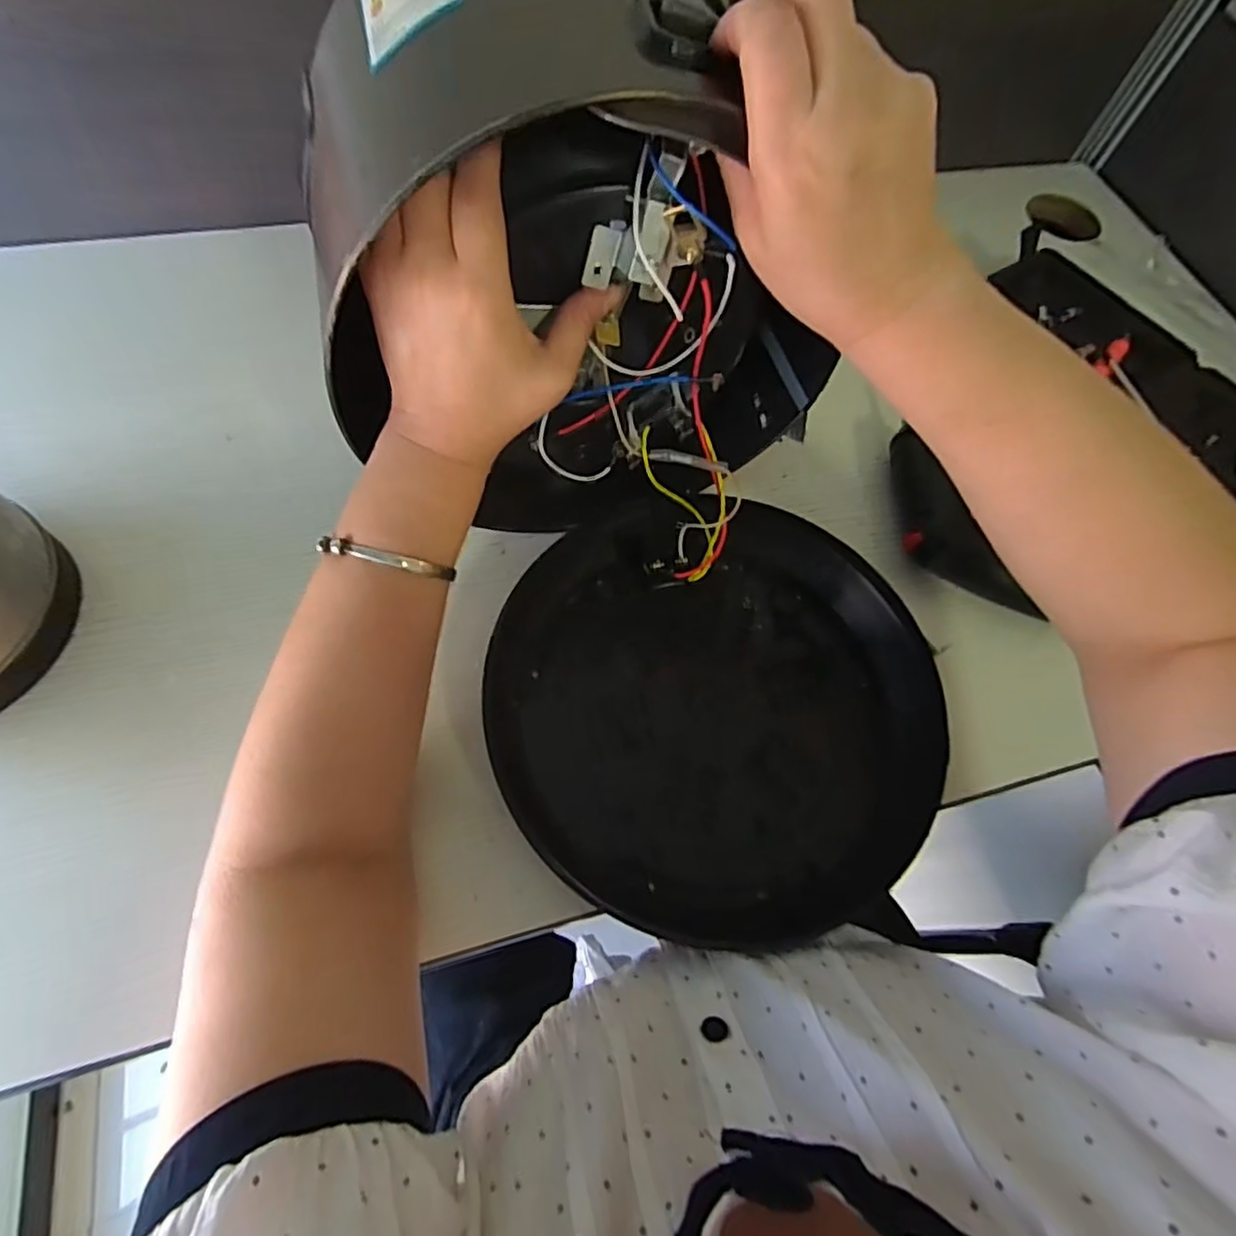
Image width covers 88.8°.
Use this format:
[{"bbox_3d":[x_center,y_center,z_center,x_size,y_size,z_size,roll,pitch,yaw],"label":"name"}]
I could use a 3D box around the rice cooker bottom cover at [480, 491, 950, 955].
[{"bbox_3d":[0.054,0.047,0.366,0.249,0.041,0.244,-3,63,-4],"label":"rice cooker bottom cover"}]

